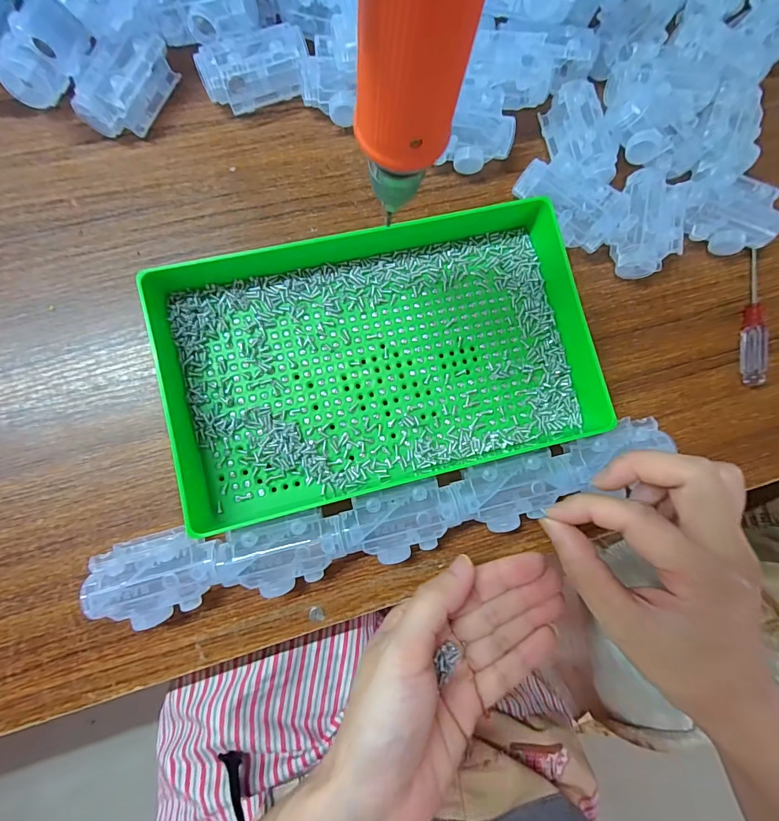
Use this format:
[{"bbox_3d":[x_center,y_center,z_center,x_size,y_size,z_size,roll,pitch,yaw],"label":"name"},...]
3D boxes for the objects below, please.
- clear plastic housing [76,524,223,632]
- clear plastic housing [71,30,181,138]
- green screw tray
[{"bbox_3d":[-0.129,0.093,0.223,0.067,0.028,0.048,-15,87,-7],"label":"clear plastic housing"},{"bbox_3d":[-0.166,-0.204,0.249,0.033,0.031,0.063,25,83,-3],"label":"clear plastic housing"},{"bbox_3d":[-0.002,-0.036,0.244,0.250,0.036,0.161,-14,86,-6],"label":"green screw tray"}]

